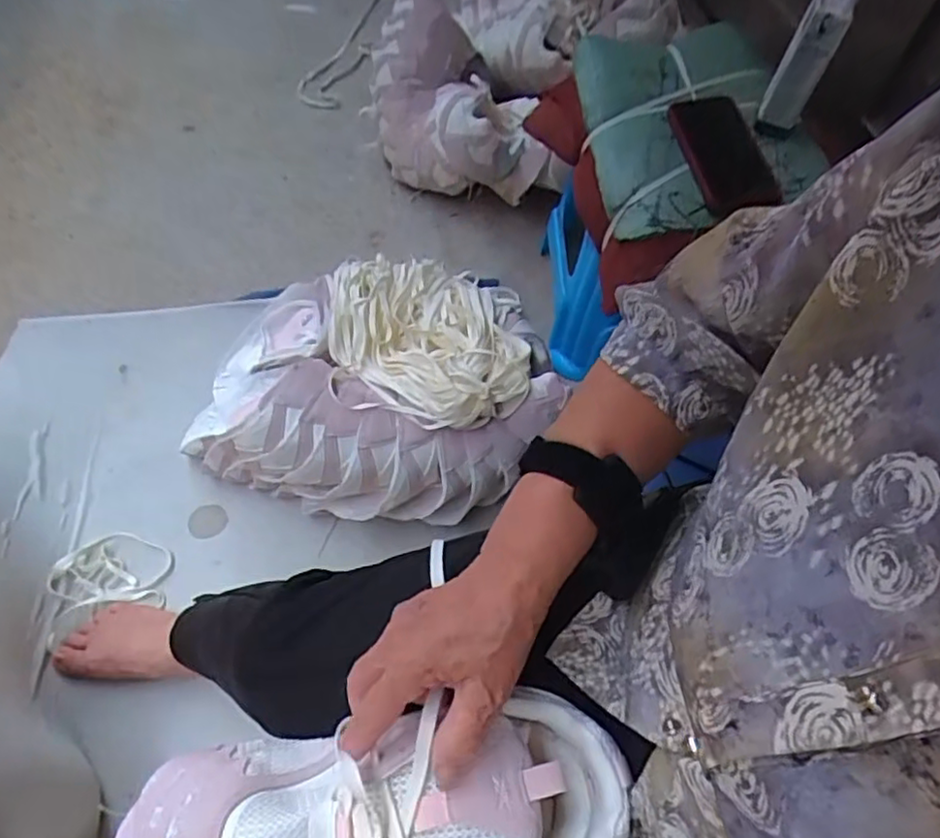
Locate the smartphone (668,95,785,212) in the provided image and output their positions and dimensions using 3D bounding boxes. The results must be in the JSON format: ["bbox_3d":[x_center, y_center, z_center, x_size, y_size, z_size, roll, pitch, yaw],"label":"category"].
[{"bbox_3d":[0.294,-0.315,0.759,0.086,0.013,0.168,-9,68,-4],"label":"smartphone"}]

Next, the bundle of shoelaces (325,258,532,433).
[{"bbox_3d":[-0.056,-0.113,0.808,0.245,0.077,0.287,-3,59,-7],"label":"bundle of shoelaces"}]

